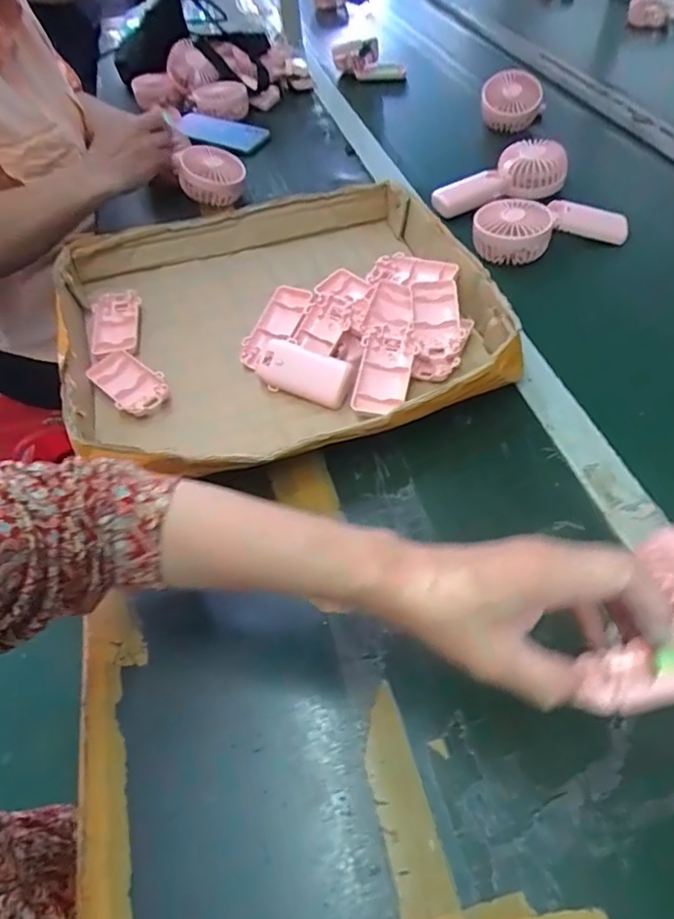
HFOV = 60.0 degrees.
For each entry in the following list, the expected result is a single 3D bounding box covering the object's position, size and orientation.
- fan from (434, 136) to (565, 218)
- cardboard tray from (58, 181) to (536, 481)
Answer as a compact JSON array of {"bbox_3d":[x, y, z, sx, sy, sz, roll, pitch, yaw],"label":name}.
[{"bbox_3d":[0.213,-0.377,0.787,0.177,0.062,0.070,-19,50,5],"label":"fan"},{"bbox_3d":[-0.060,-0.142,0.587,0.392,0.063,0.381,-17,51,-9],"label":"cardboard tray"}]

